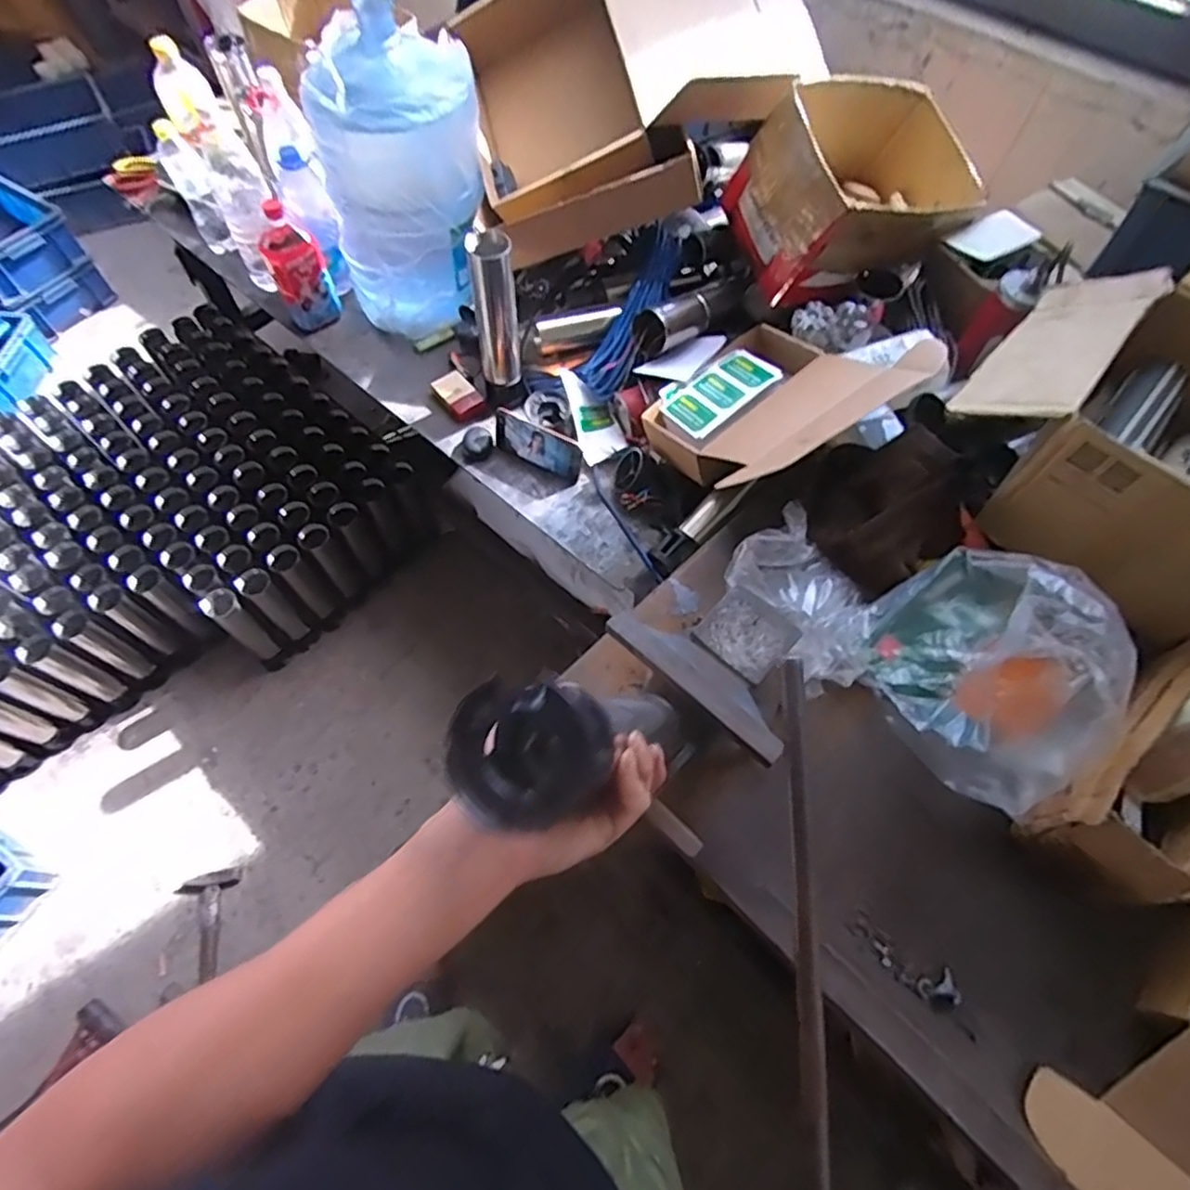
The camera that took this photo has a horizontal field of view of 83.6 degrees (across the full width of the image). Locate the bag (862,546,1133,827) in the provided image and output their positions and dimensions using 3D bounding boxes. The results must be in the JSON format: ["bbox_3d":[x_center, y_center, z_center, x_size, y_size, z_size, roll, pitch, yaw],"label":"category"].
[{"bbox_3d":[0.434,0.079,0.710,0.195,0.200,0.265,-24,66,-13],"label":"bag"}]

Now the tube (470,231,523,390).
[{"bbox_3d":[-0.157,-0.442,1.051,0.063,0.243,0.053,1,63,-1],"label":"tube"}]

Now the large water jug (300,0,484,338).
[{"bbox_3d":[-0.329,-0.722,1.115,0.273,0.452,0.241,-13,64,-8],"label":"large water jug"}]

